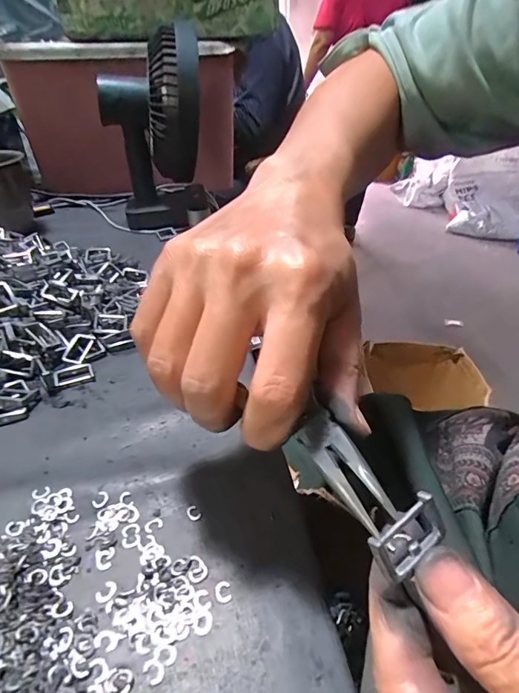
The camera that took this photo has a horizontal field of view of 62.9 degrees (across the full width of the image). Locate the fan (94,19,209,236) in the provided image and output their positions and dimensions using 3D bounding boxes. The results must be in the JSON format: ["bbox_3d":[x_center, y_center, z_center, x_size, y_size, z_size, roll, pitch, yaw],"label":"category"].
[{"bbox_3d":[-0.132,-0.259,0.542,0.117,0.191,0.179,-10,34,-14],"label":"fan"}]

